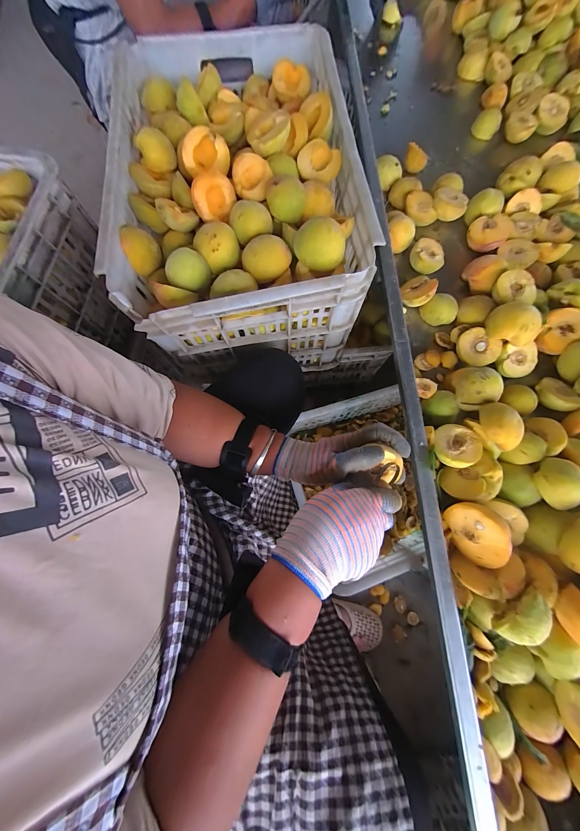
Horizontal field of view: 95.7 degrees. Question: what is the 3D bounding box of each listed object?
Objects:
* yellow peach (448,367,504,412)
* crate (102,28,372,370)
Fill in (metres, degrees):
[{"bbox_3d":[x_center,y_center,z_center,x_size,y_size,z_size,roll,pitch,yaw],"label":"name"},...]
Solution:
[{"bbox_3d":[0.273,-0.040,0.395,0.051,0.058,0.058,-18,78,-4],"label":"yellow peach"},{"bbox_3d":[-0.080,-0.361,0.467,0.345,0.223,0.526,-5,77,-1],"label":"crate"}]

